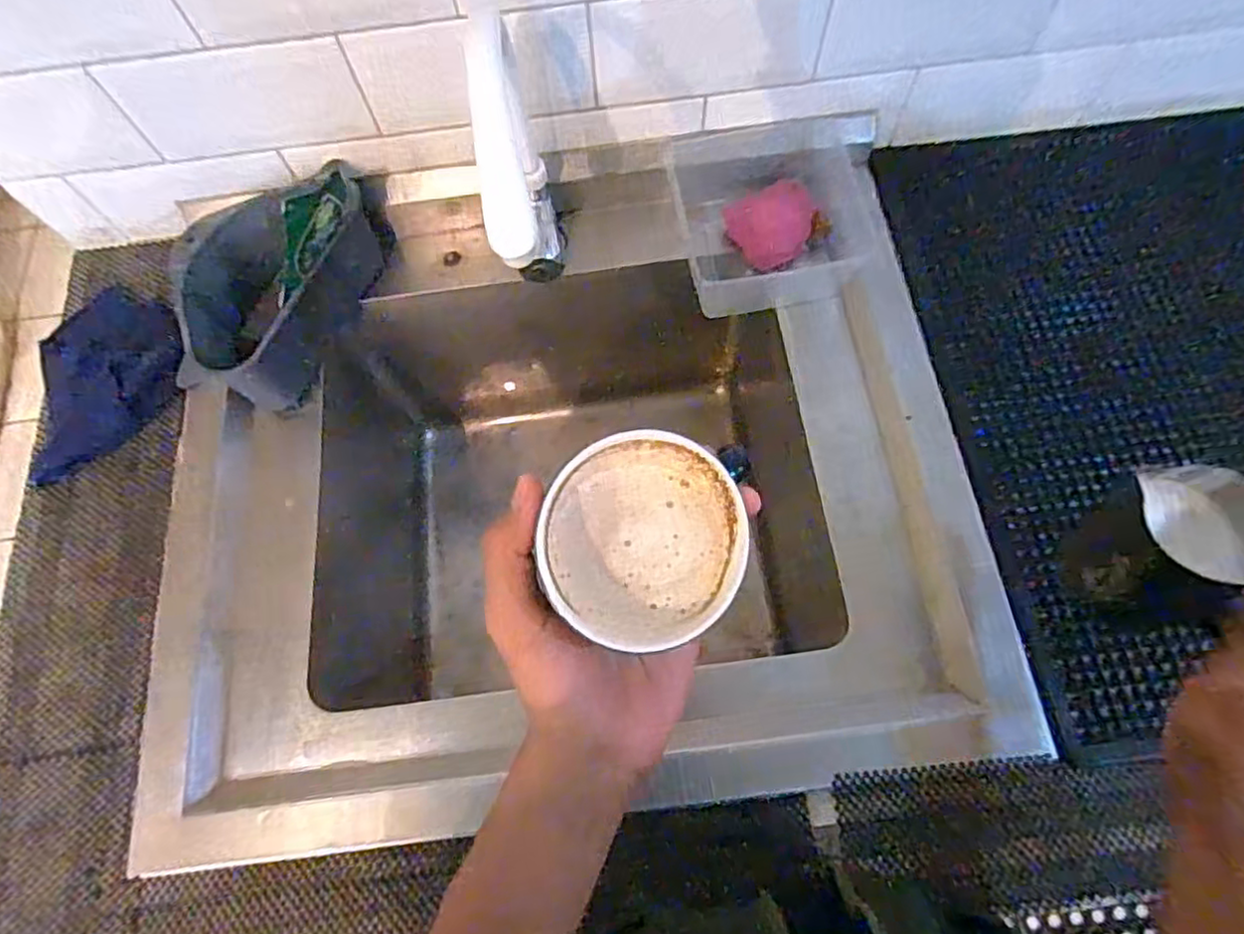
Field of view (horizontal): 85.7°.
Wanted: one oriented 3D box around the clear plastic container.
[{"bbox_3d":[0.149,-0.251,0.662,0.180,0.059,0.181,-14,69,-3],"label":"clear plastic container"}]

